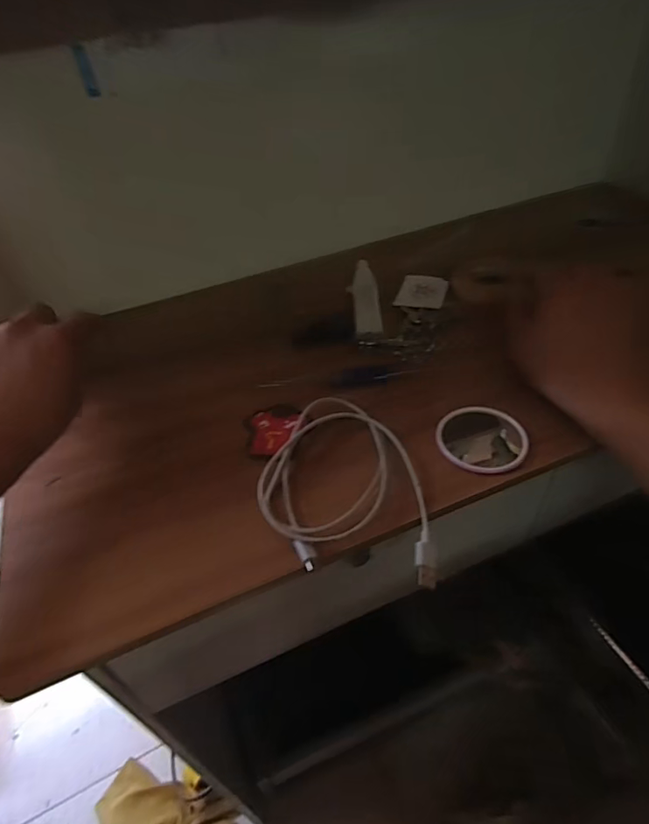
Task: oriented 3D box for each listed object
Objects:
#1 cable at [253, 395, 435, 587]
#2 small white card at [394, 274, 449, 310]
[{"bbox_3d":[0.016,0.043,0.348,0.115,0.016,0.145,1,44,6],"label":"cable"},{"bbox_3d":[0.103,-0.127,0.521,0.048,0.004,0.066,10,46,16],"label":"small white card"}]

